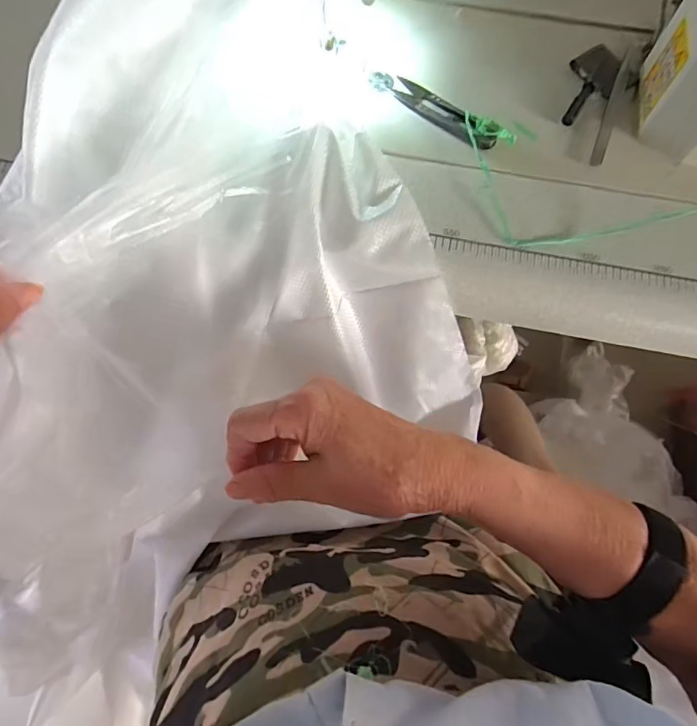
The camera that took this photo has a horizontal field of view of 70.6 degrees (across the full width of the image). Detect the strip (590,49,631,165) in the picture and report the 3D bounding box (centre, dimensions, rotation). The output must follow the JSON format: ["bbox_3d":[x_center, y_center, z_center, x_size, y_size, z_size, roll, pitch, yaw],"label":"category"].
[{"bbox_3d":[0.209,-0.205,0.389,0.009,0.005,0.120,20,70,6],"label":"strip"}]

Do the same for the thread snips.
[{"bbox_3d":[0.075,-0.197,0.383,0.027,0.009,0.093,-42,75,-15],"label":"thread snips"}]

